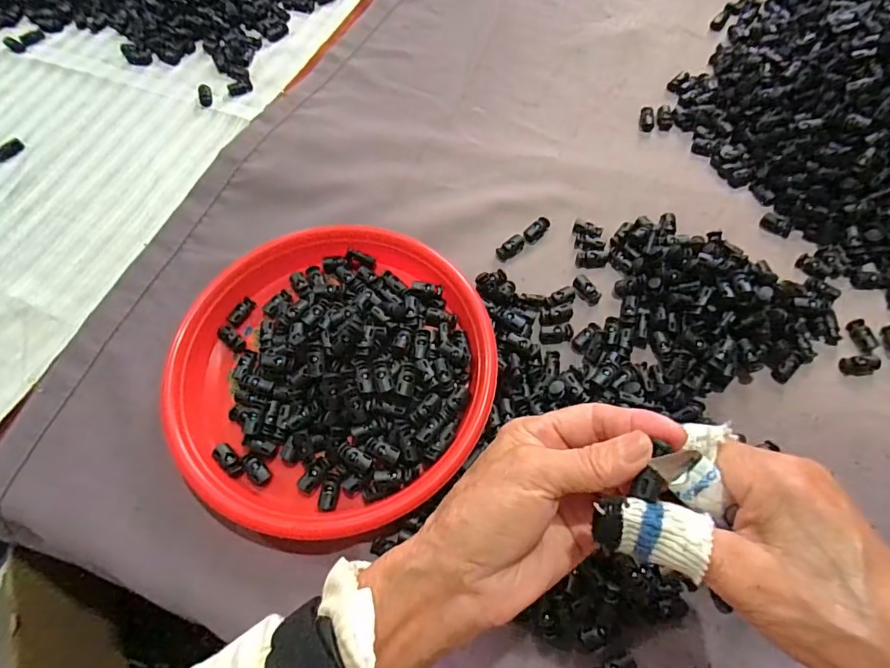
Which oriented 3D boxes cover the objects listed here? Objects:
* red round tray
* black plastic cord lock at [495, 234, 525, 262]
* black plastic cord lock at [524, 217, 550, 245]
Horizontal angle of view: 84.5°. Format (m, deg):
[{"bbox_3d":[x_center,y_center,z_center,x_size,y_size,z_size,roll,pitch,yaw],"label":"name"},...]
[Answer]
[{"bbox_3d":[-0.093,0.016,0.400,0.243,0.032,0.273,-25,67,-10],"label":"red round tray"},{"bbox_3d":[0.061,-0.082,0.458,0.030,0.008,0.015,-37,69,-15],"label":"black plastic cord lock"},{"bbox_3d":[0.088,-0.099,0.467,0.015,0.007,0.030,39,72,18],"label":"black plastic cord lock"}]

